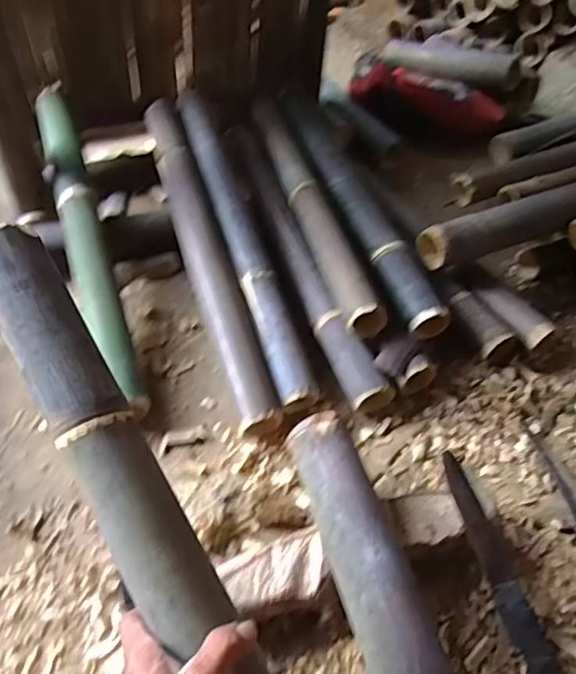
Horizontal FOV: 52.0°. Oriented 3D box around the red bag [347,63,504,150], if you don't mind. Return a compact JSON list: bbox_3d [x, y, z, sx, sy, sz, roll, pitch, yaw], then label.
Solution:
[{"bbox_3d":[0.309,-0.521,1.358,0.348,0.141,0.091,14,49,9],"label":"red bag"}]

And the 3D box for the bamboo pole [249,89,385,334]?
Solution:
[{"bbox_3d":[0.029,-0.257,1.038,0.064,0.051,0.645,-11,50,-13],"label":"bamboo pole"}]

